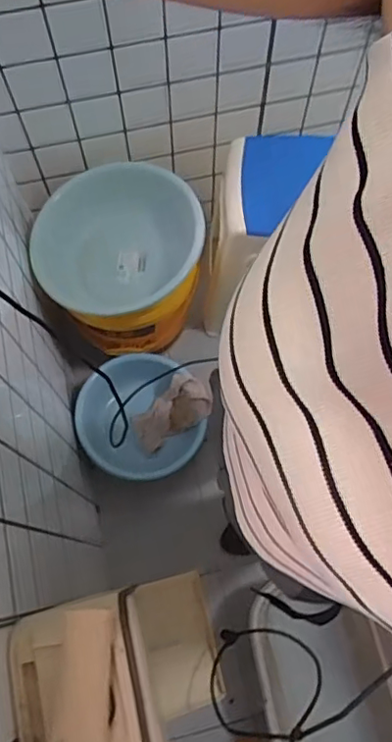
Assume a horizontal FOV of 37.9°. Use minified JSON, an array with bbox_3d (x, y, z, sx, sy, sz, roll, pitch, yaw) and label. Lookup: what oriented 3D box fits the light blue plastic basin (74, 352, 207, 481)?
[{"bbox_3d":[-0.135,0.114,1.327,0.263,0.136,0.277,0,70,-1],"label":"light blue plastic basin"}]

